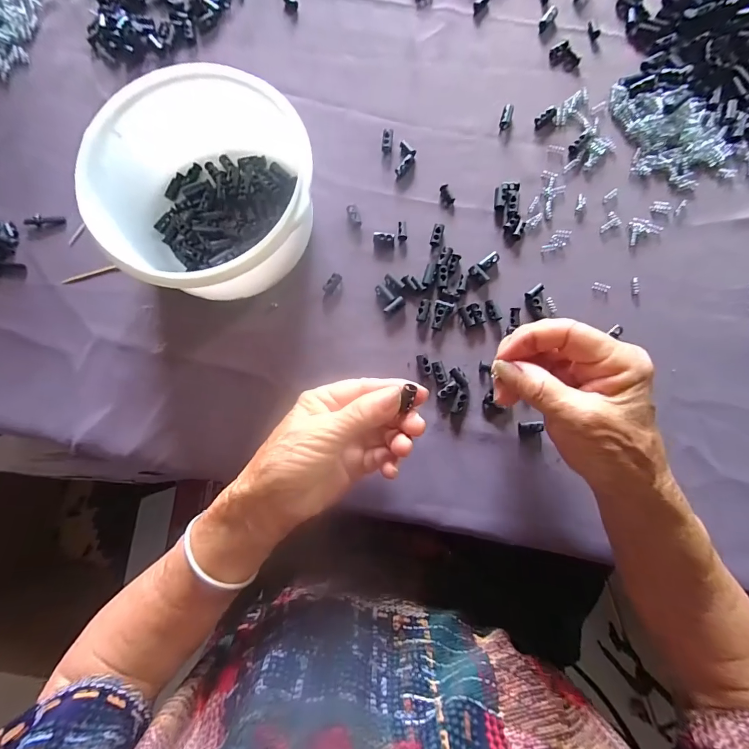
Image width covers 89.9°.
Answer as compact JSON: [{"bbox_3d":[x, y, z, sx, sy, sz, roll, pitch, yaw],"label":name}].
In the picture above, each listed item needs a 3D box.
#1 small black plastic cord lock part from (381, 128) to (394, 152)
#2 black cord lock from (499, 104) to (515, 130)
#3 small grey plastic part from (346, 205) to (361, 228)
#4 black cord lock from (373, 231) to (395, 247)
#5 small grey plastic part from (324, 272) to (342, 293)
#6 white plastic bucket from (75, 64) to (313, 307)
[{"bbox_3d":[0.012,-0.210,0.333,0.009,0.008,0.022,7,84,3],"label":"small black plastic cord lock part"},{"bbox_3d":[0.117,-0.228,0.333,0.009,0.008,0.020,17,85,3],"label":"black cord lock"},{"bbox_3d":[-0.017,-0.139,0.326,0.010,0.004,0.020,-20,84,0],"label":"small grey plastic part"},{"bbox_3d":[0.008,-0.117,0.323,0.018,0.006,0.011,7,84,3],"label":"black cord lock"},{"bbox_3d":[-0.036,-0.079,0.321,0.009,0.008,0.019,37,87,5],"label":"small grey plastic part"},{"bbox_3d":[-0.125,-0.136,0.294,0.157,0.074,0.143,0,84,2],"label":"white plastic bucket"}]

